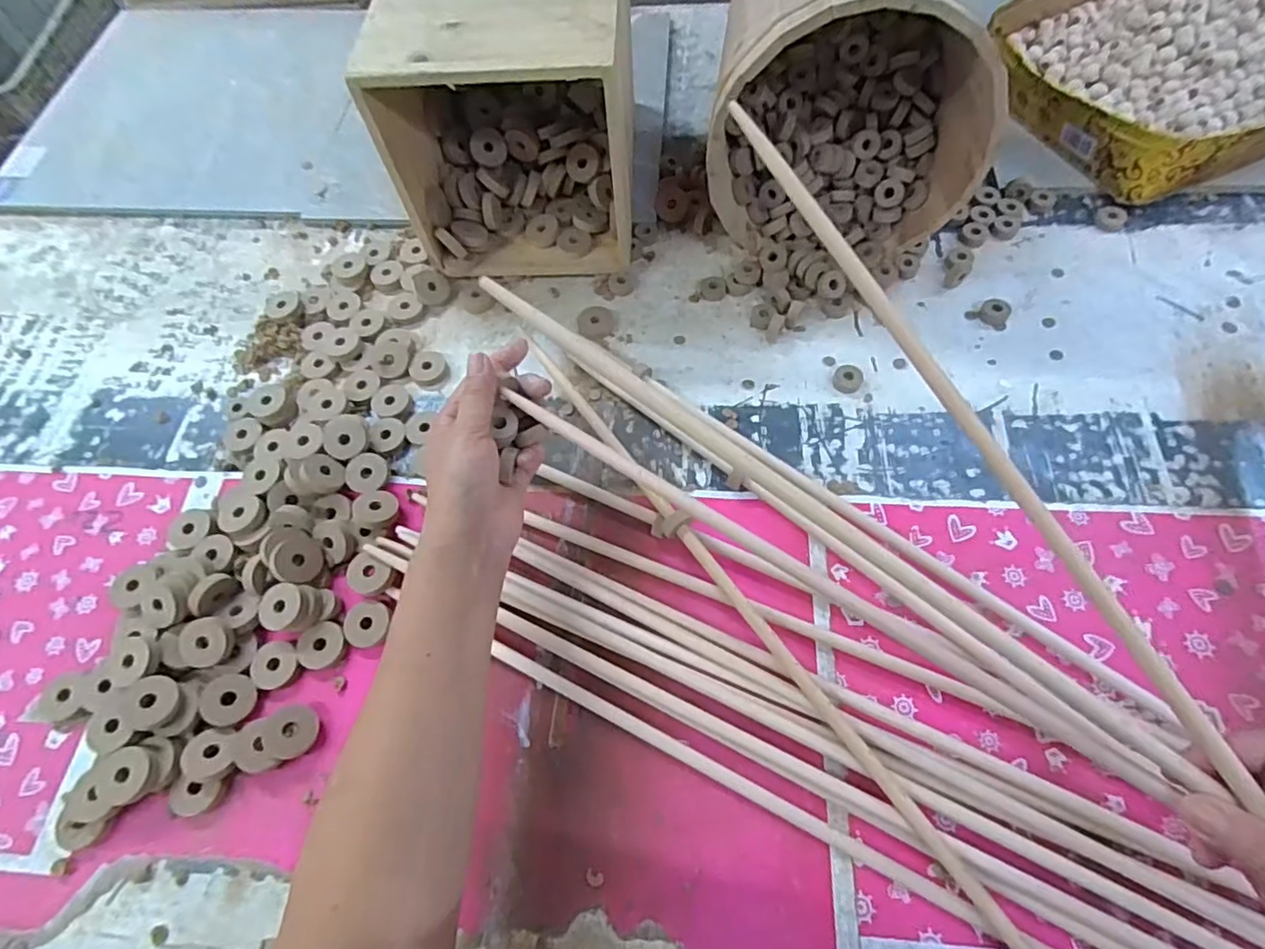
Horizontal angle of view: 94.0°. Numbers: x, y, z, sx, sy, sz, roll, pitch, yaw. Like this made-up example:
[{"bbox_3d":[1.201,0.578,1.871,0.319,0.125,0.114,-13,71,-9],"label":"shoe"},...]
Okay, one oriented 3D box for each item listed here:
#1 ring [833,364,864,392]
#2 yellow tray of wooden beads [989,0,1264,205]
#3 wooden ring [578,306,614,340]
[{"bbox_3d":[0.196,-0.087,0.535,0.026,0.009,0.026,17,68,11],"label":"ring"},{"bbox_3d":[0.600,-0.456,0.647,0.386,0.067,0.305,-30,67,-10],"label":"yellow tray of wooden beads"},{"bbox_3d":[-0.036,-0.151,0.580,0.035,0.006,0.039,-7,65,0],"label":"wooden ring"}]

